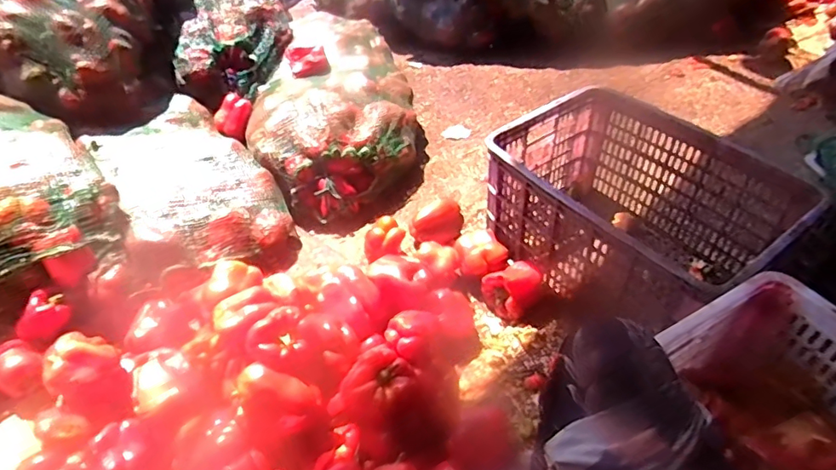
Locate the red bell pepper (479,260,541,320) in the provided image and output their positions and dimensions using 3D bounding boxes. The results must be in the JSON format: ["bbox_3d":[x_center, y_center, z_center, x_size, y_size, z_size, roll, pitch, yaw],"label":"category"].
[{"bbox_3d":[0.205,0.107,1.068,0.116,0.089,0.099,-30,50,-23],"label":"red bell pepper"}]

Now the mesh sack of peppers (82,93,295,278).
[{"bbox_3d":[-0.554,-0.106,1.250,0.337,0.219,0.530,-33,52,-25],"label":"mesh sack of peppers"}]

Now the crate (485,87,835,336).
[{"bbox_3d":[0.426,-0.023,1.048,0.385,0.310,0.540,-31,51,-24],"label":"crate"}]

